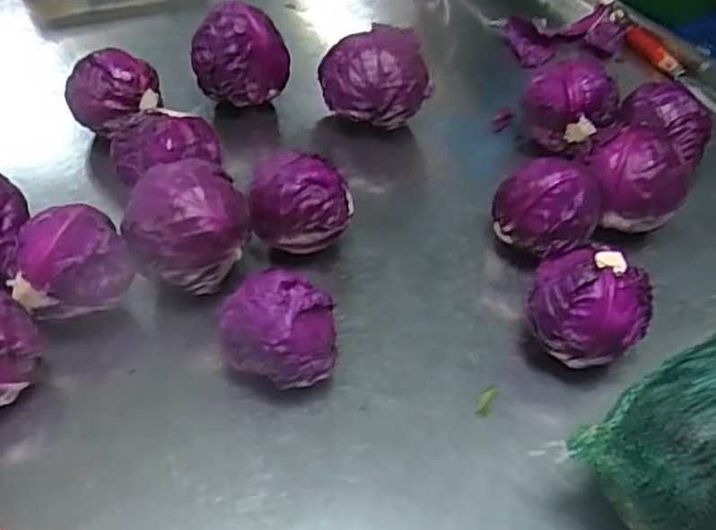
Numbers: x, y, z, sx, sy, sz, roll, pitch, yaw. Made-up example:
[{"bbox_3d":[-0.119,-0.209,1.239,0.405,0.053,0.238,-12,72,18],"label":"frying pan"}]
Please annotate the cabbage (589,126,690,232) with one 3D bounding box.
[{"bbox_3d":[0.302,-0.088,0.779,0.106,0.105,0.099,23,47,16],"label":"cabbage"}]

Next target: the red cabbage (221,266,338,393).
[{"bbox_3d":[-0.068,0.060,0.610,0.097,0.095,0.083,-2,46,-9],"label":"red cabbage"}]

